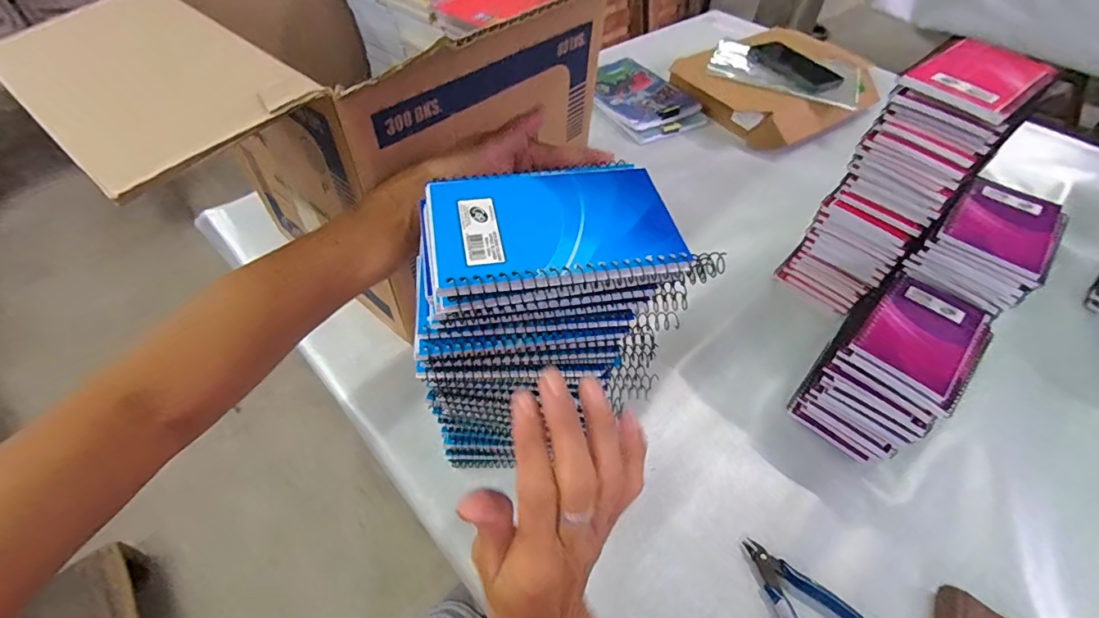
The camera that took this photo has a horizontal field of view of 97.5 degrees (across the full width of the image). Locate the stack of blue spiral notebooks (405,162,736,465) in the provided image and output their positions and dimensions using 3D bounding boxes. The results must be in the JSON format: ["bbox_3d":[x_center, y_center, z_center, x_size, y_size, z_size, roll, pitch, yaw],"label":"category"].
[{"bbox_3d":[-0.005,0.006,0.308,0.152,0.149,0.091,-12,50,-14],"label":"stack of blue spiral notebooks"}]

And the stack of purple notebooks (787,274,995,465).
[{"bbox_3d":[0.340,0.060,0.488,0.100,0.120,0.148,37,56,26],"label":"stack of purple notebooks"}]

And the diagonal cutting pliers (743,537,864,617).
[{"bbox_3d":[0.207,0.242,0.390,0.069,0.010,0.117,-25,54,-24],"label":"diagonal cutting pliers"}]

